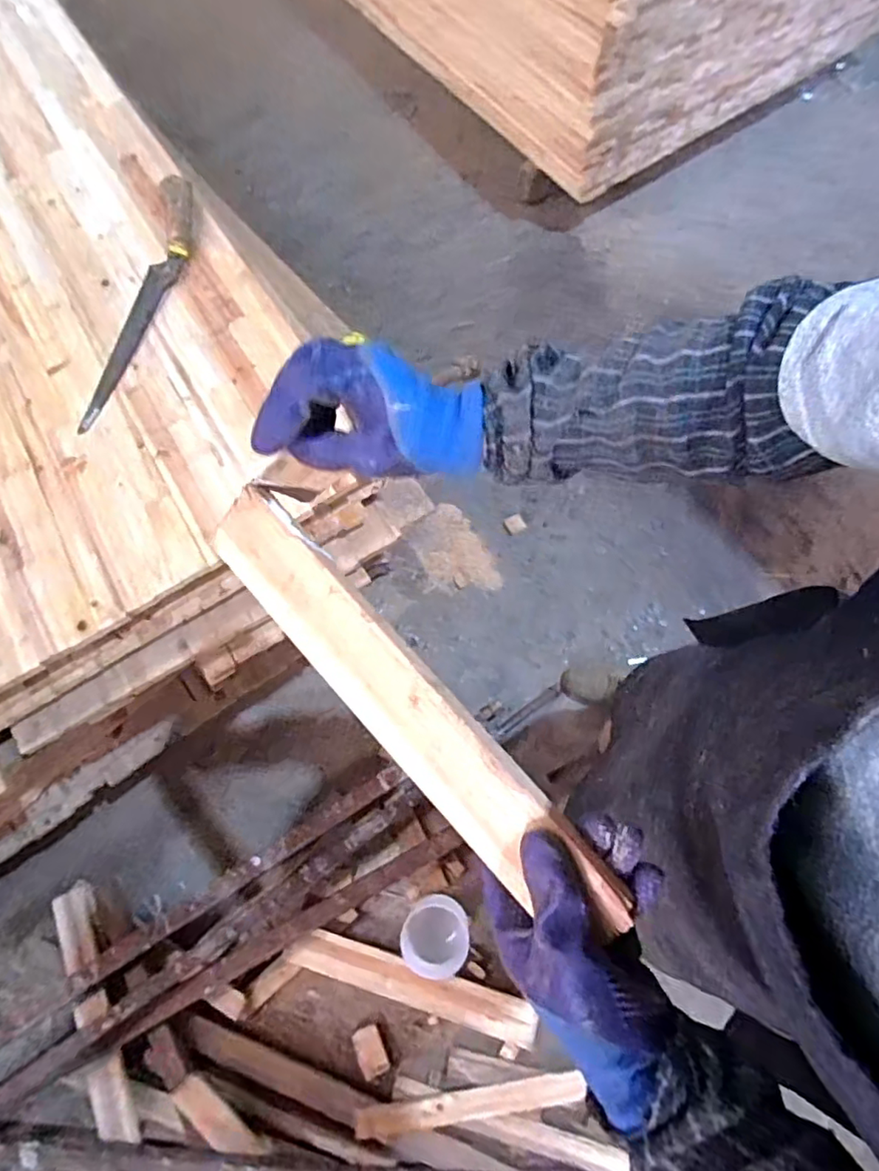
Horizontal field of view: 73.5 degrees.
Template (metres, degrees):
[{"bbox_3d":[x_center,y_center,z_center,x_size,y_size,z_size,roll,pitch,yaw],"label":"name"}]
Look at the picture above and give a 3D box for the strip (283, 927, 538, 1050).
[{"bbox_3d":[-0.078,0.729,1.090,0.408,0.036,0.075,15,72,8],"label":"strip"}]

